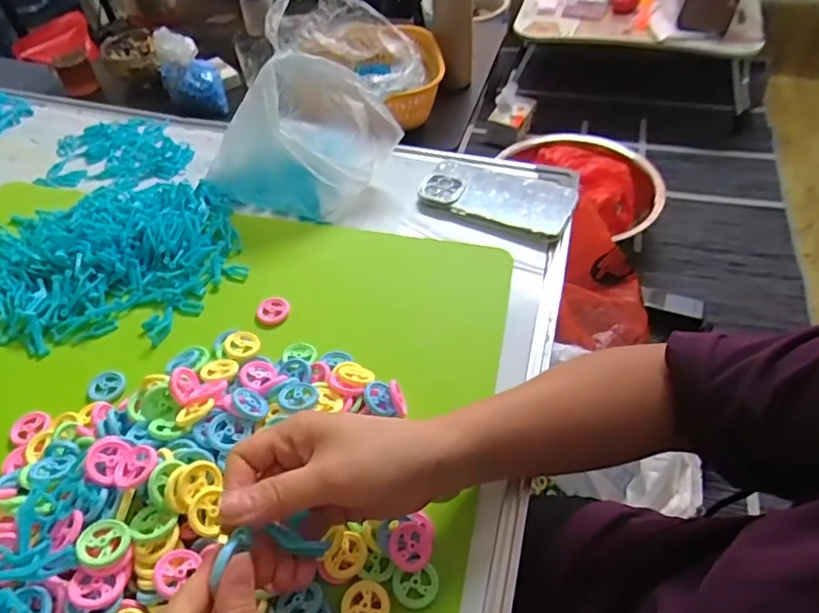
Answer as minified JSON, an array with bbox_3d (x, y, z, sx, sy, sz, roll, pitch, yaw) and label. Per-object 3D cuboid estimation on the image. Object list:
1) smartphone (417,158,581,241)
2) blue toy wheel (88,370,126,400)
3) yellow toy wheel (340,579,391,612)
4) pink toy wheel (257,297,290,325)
[{"bbox_3d":[0.099,-0.129,0.638,0.168,0.010,0.089,19,61,15],"label":"smartphone"},{"bbox_3d":[-0.259,0.069,0.486,0.029,0.007,0.028,-1,50,1],"label":"blue toy wheel"},{"bbox_3d":[-0.028,0.192,0.361,0.031,0.004,0.030,-1,50,1],"label":"yellow toy wheel"},{"bbox_3d":[-0.129,0.004,0.536,0.030,0.007,0.027,0,72,-6],"label":"pink toy wheel"}]

